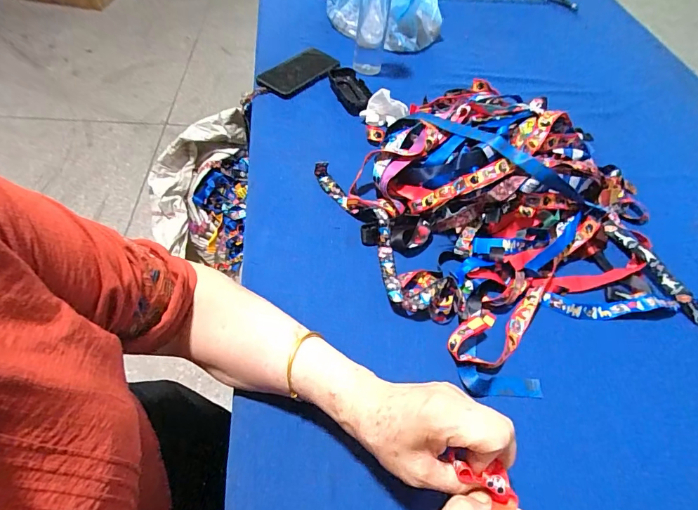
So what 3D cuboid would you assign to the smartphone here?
[{"bbox_3d":[-0.088,-0.349,0.750,0.089,0.015,0.159,31,57,20],"label":"smartphone"}]

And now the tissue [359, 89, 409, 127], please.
[{"bbox_3d":[0.059,-0.243,0.677,0.079,0.066,0.026,27,56,12],"label":"tissue"}]

